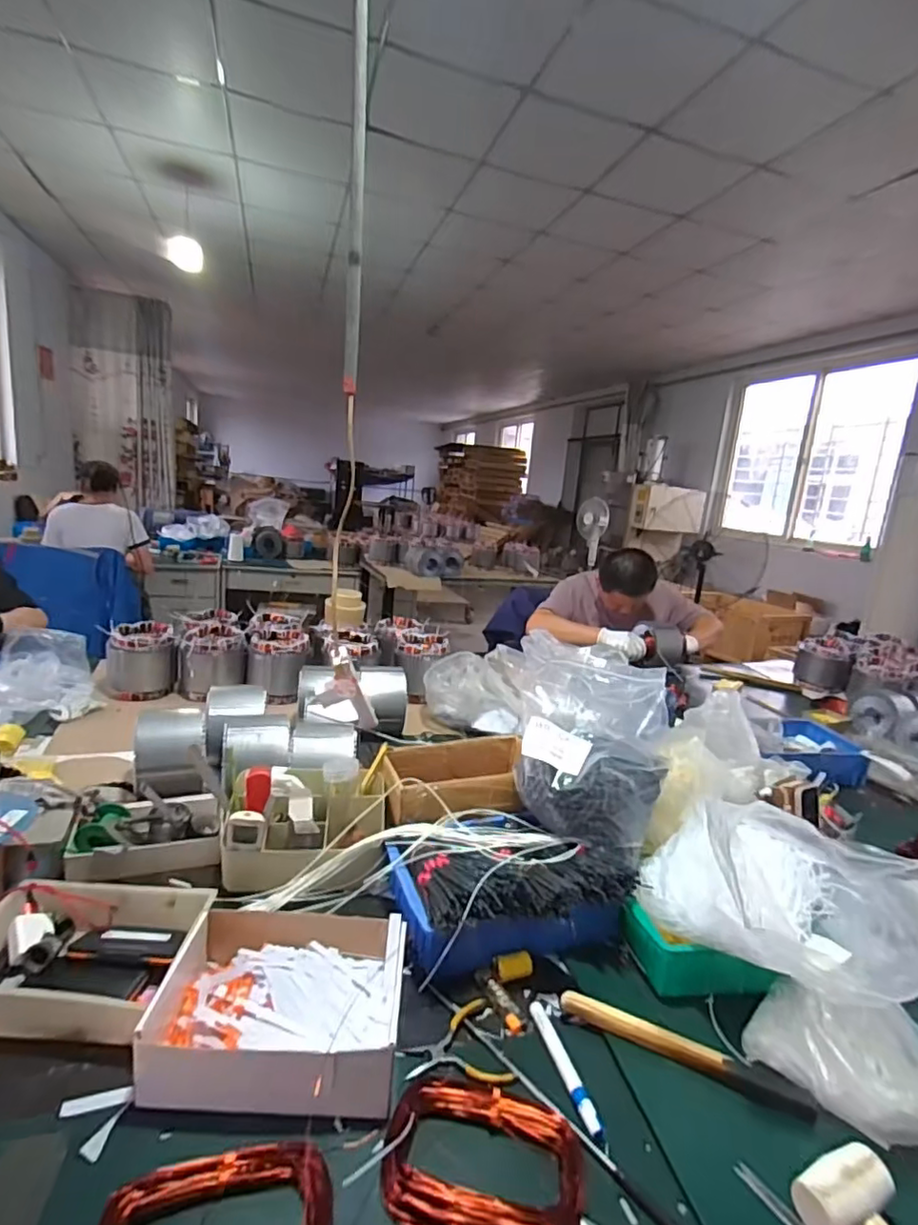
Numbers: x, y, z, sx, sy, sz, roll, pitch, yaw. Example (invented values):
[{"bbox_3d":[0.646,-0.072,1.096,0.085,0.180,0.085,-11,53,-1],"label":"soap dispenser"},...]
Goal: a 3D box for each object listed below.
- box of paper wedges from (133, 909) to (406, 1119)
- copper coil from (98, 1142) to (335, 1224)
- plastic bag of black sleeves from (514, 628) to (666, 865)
[{"bbox_3d":[-0.189,0.416,0.642,0.256,0.063,0.220,5,12,-3],"label":"box of paper wedges"},{"bbox_3d":[-0.188,0.473,0.457,0.174,0.032,0.108,4,12,-9],"label":"copper coil"},{"bbox_3d":[0.191,0.197,0.896,0.230,0.222,0.184,13,14,31],"label":"plastic bag of black sleeves"}]

